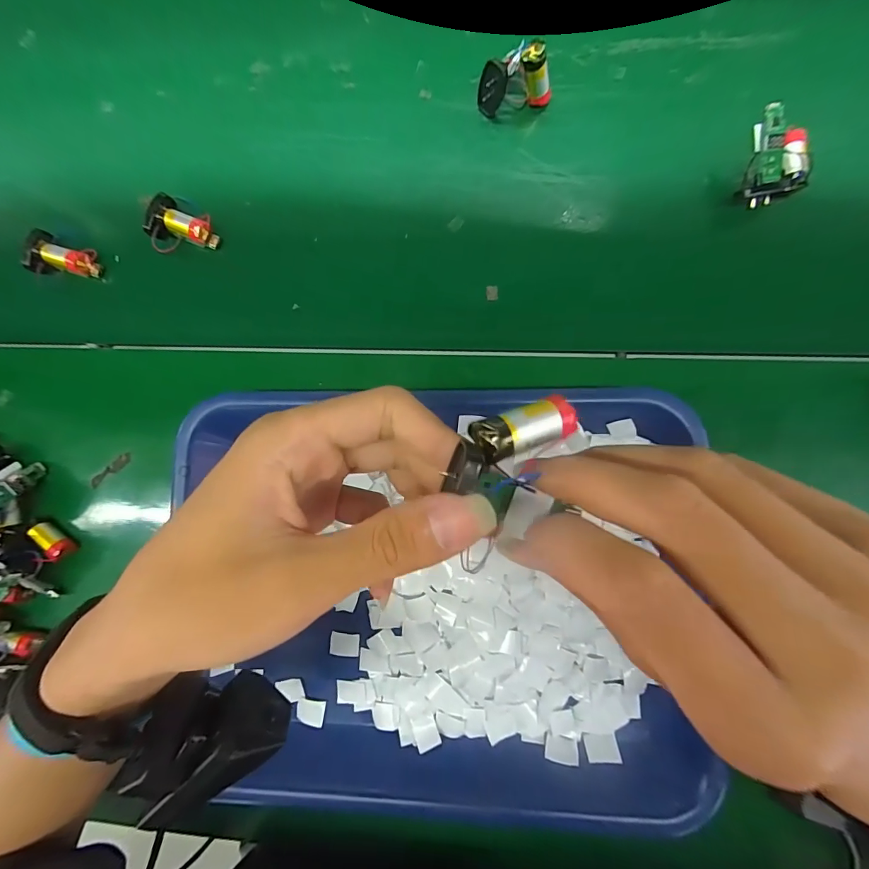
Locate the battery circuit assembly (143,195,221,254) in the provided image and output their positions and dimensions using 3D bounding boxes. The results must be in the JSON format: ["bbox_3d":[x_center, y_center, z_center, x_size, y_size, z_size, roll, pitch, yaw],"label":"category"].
[{"bbox_3d":[-0.195,-0.155,0.308,0.045,0.020,0.039,26,90,5],"label":"battery circuit assembly"}]

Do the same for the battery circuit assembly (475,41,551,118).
[{"bbox_3d":[0.057,-0.256,0.284,0.050,0.042,0.029,-5,87,4],"label":"battery circuit assembly"}]

